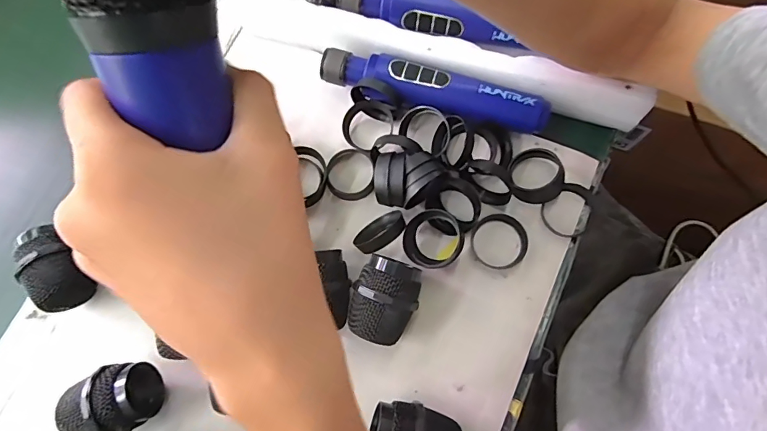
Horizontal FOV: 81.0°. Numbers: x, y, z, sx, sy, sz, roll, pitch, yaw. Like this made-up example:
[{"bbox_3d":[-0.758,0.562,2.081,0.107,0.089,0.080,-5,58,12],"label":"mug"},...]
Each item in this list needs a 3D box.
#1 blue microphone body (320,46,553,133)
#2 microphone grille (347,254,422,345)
[{"bbox_3d":[0.041,-0.105,0.380,0.189,0.037,0.033,16,76,6],"label":"blue microphone body"},{"bbox_3d":[0.001,0.063,0.330,0.044,0.047,0.057,18,76,6],"label":"microphone grille"}]

